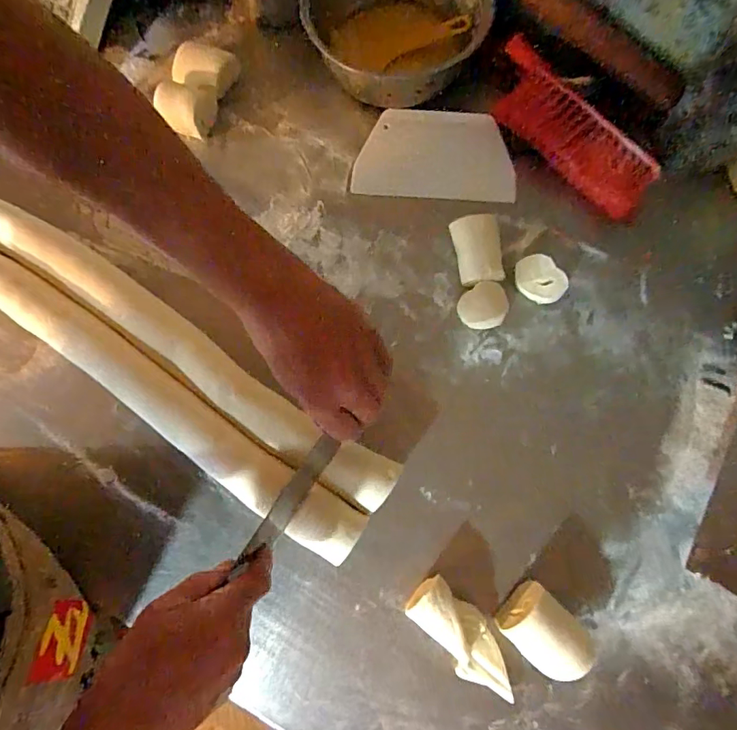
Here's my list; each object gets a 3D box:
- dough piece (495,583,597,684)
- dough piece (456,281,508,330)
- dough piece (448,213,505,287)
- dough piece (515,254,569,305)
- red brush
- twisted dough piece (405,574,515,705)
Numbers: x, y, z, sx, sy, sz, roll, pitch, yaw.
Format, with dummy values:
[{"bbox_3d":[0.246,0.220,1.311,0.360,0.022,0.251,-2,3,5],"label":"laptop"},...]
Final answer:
[{"bbox_3d":[0.150,0.230,0.410,0.053,0.036,0.080,-43,79,-9],"label":"dough piece"},{"bbox_3d":[0.120,-0.062,0.496,0.048,0.024,0.044,-1,76,1],"label":"dough piece"},{"bbox_3d":[0.115,-0.121,0.502,0.043,0.040,0.071,-9,76,-1],"label":"dough piece"},{"bbox_3d":[0.182,-0.091,0.501,0.037,0.027,0.054,-36,78,-7],"label":"dough piece"},{"bbox_3d":[0.224,-0.261,0.529,0.077,0.043,0.232,-43,78,-9],"label":"red brush"},{"bbox_3d":[0.084,0.239,0.411,0.046,0.028,0.113,-41,78,-8],"label":"twisted dough piece"}]

